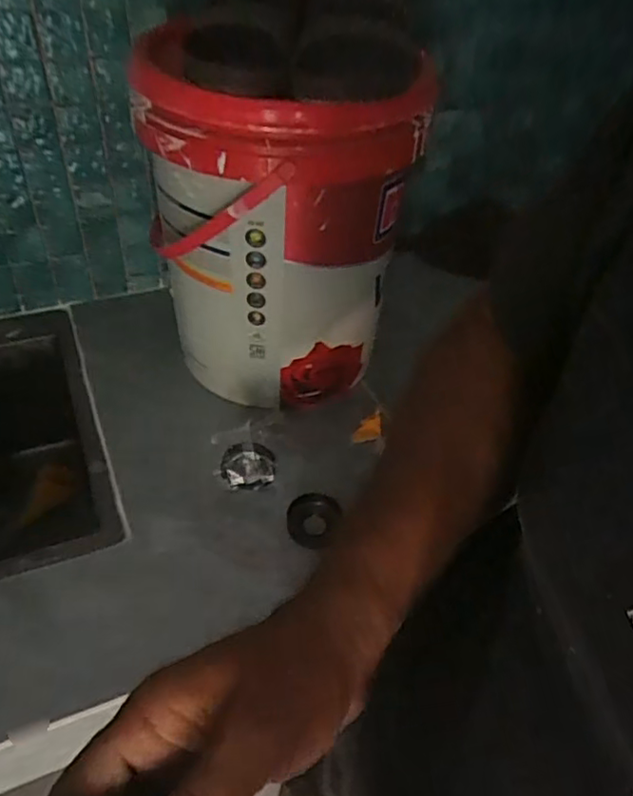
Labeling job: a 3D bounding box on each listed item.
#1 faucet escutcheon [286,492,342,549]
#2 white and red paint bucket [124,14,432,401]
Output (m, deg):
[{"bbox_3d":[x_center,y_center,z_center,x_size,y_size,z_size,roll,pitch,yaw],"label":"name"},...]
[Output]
[{"bbox_3d":[-0.004,0.129,0.672,0.053,0.018,0.063,29,48,23],"label":"faucet escutcheon"},{"bbox_3d":[-0.035,-0.226,0.746,0.272,0.396,0.303,7,43,2],"label":"white and red paint bucket"}]

